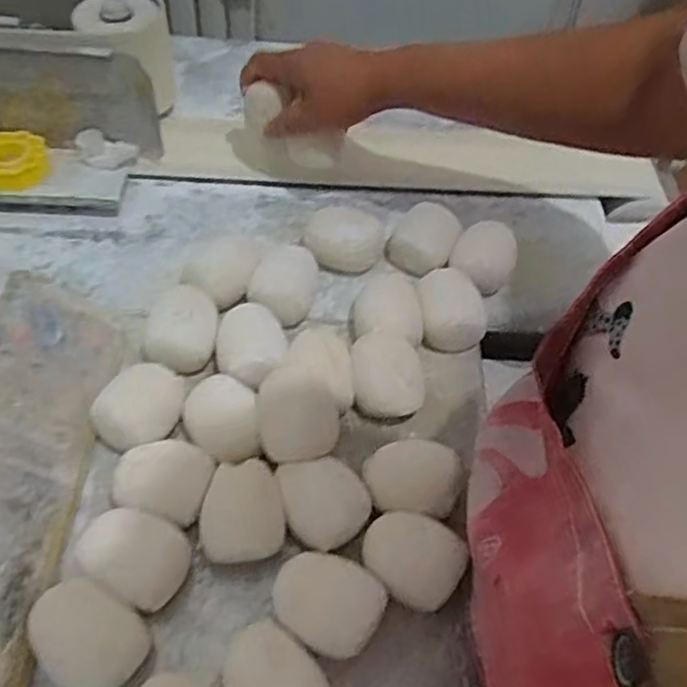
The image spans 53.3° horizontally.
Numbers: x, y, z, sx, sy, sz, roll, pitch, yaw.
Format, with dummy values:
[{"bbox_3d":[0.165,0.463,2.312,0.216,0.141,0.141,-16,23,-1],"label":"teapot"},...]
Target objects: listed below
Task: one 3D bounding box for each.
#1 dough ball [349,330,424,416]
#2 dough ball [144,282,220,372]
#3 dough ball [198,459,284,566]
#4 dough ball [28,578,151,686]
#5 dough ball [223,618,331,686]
[{"bbox_3d":[0.031,0.026,0.509,0.052,0.037,0.063,1,56,-5],"label":"dough ball"},{"bbox_3d":[-0.121,-0.010,0.516,0.052,0.044,0.062,-3,56,-8],"label":"dough ball"},{"bbox_3d":[-0.065,0.112,0.443,0.050,0.042,0.059,-3,56,-8],"label":"dough ball"},{"bbox_3d":[-0.148,0.172,0.397,0.065,0.034,0.049,32,59,15],"label":"dough ball"},{"bbox_3d":[-0.040,0.195,0.392,0.050,0.029,0.061,-31,64,-24],"label":"dough ball"}]

